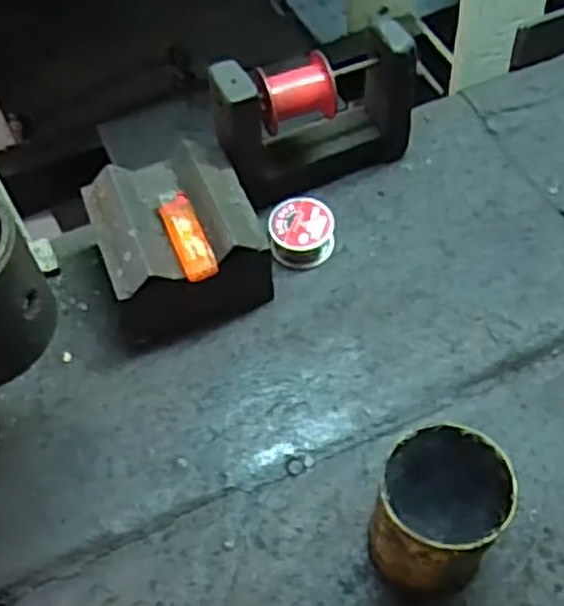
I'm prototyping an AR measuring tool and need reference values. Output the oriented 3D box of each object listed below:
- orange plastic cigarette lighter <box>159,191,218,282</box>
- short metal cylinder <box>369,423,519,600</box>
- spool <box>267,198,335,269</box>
[{"bbox_3d":[-0.071,-0.051,0.579,0.026,0.009,0.078,-20,56,-9],"label":"orange plastic cigarette lighter"},{"bbox_3d":[0.095,0.134,0.472,0.070,0.114,0.077,-2,57,4],"label":"short metal cylinder"},{"bbox_3d":[0.017,-0.060,0.655,0.054,0.035,0.047,-8,57,0],"label":"spool"}]

